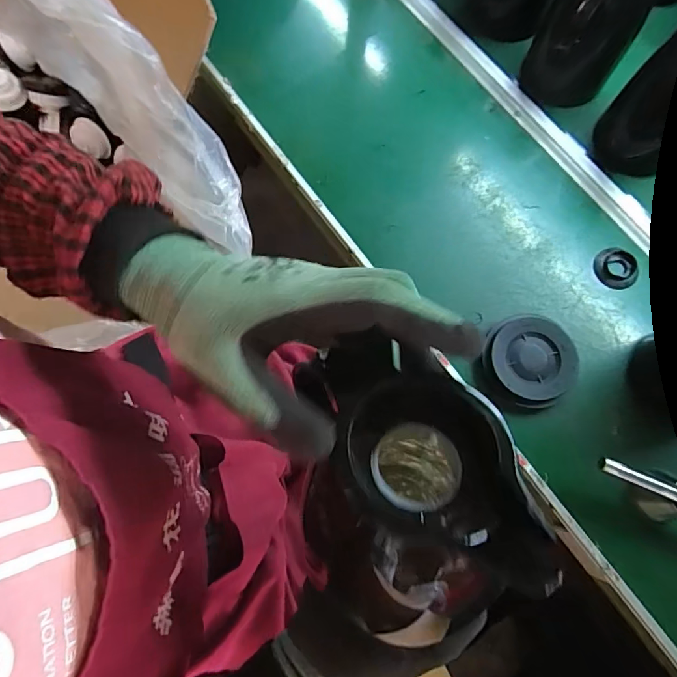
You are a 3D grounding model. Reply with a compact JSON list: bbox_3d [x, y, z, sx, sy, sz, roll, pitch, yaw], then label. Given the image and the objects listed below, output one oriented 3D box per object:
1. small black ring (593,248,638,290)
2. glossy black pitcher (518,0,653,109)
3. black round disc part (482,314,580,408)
[{"bbox_3d":[0.388,-0.100,0.624,0.054,0.010,0.060,7,76,3],"label":"small black ring"},{"bbox_3d":[0.351,-0.434,0.620,0.116,0.212,0.111,0,76,1],"label":"glossy black pitcher"},{"bbox_3d":[0.249,0.029,0.584,0.114,0.028,0.117,0,76,1],"label":"black round disc part"}]

